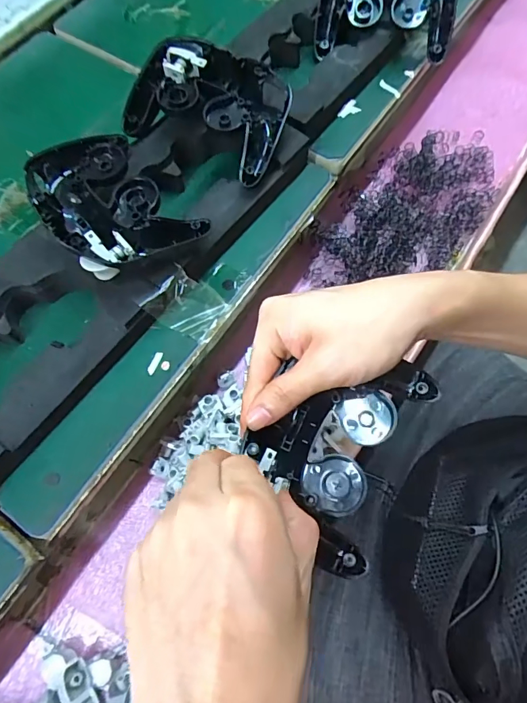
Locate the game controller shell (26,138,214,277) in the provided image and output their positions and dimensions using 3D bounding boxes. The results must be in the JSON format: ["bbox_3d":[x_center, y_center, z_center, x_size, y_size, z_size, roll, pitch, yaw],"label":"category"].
[{"bbox_3d":[-0.122,-0.118,0.342,0.095,0.034,0.131,-41,73,-14],"label":"game controller shell"}]

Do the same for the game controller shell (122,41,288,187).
[{"bbox_3d":[-0.047,-0.216,0.380,0.135,0.040,0.094,26,71,11],"label":"game controller shell"}]

